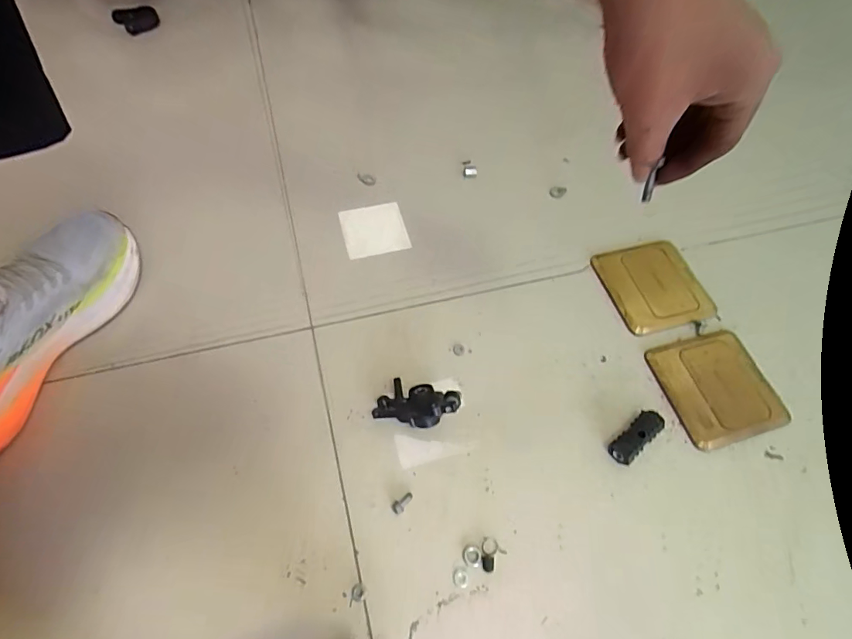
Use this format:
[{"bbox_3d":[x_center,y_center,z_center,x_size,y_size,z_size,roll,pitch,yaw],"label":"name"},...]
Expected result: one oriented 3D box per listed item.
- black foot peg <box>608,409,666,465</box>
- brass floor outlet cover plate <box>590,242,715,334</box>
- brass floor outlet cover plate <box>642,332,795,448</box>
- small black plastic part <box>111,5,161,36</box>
[{"bbox_3d":[0.211,0.117,0.462,0.063,0.022,0.024,-35,69,-21],"label":"black foot peg"},{"bbox_3d":[0.280,-0.045,0.567,0.117,0.012,0.116,-14,62,-12],"label":"brass floor outlet cover plate"},{"bbox_3d":[0.319,0.072,0.504,0.120,0.010,0.115,-13,62,-12],"label":"brass floor outlet cover plate"},{"bbox_3d":[-0.452,-0.467,0.721,0.062,0.029,0.026,-20,67,-15],"label":"small black plastic part"}]

